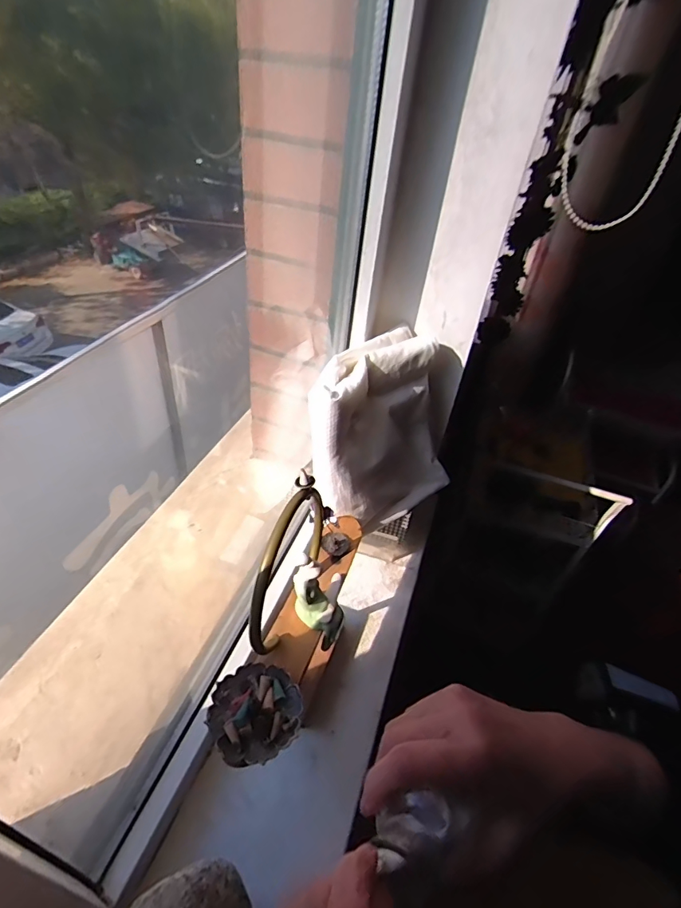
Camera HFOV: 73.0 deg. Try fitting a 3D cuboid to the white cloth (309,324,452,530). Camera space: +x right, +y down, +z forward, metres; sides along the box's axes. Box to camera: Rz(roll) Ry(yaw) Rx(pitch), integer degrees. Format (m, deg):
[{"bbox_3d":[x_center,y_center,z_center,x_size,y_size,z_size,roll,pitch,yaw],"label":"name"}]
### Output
[{"bbox_3d":[0.059,-0.027,0.620,0.233,0.205,0.130,-28,51,-34],"label":"white cloth"}]

